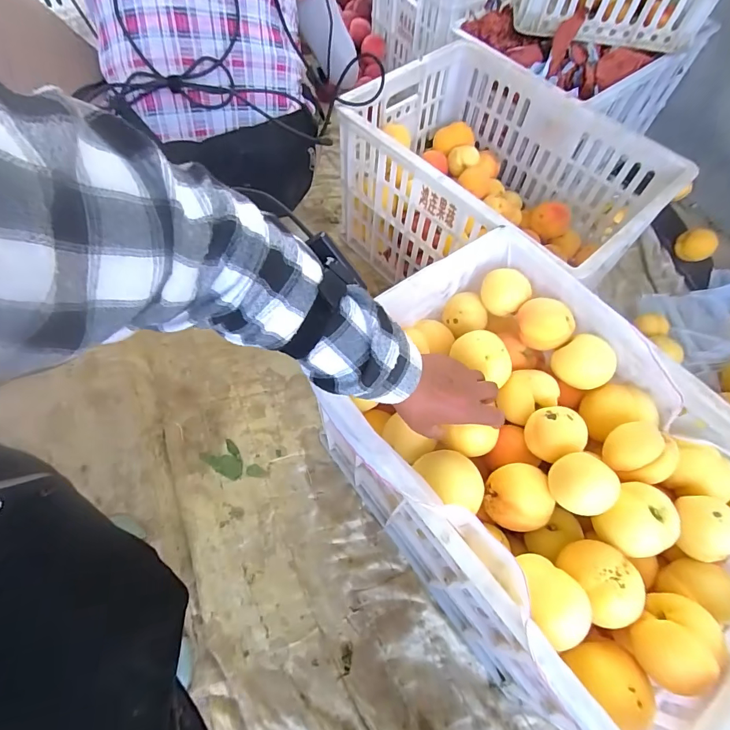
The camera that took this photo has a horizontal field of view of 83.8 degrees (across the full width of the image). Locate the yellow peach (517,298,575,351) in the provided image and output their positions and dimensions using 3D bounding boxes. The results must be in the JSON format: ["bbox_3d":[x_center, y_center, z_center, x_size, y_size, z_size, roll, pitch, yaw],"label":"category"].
[{"bbox_3d":[0.233,-0.057,0.525,0.065,0.052,0.055,31,64,13],"label":"yellow peach"}]

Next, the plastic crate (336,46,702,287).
[{"bbox_3d":[0.231,-0.320,0.772,0.359,0.249,0.498,-36,69,-20],"label":"plastic crate"}]

